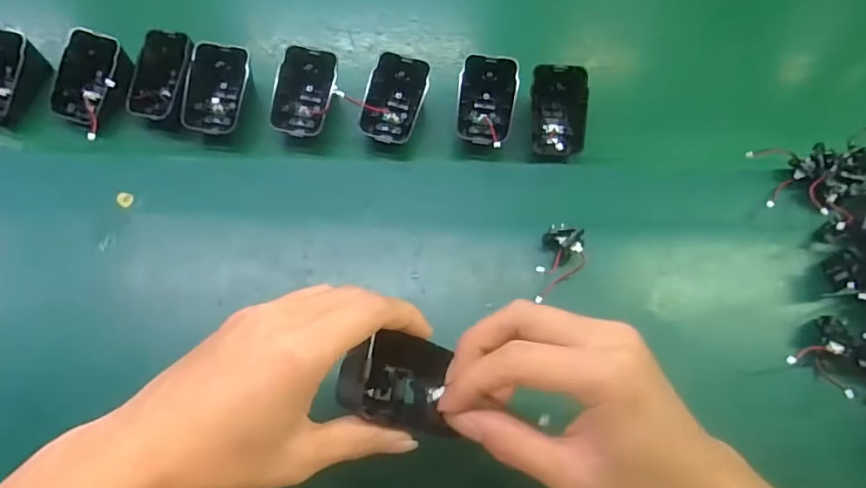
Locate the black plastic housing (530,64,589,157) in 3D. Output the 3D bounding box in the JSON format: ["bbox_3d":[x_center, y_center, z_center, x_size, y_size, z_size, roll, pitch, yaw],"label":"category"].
[{"bbox_3d":[0.099,-0.105,0.417,0.043,0.022,0.070,3,104,7],"label":"black plastic housing"}]

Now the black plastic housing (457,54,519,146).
[{"bbox_3d":[0.042,-0.113,0.416,0.044,0.018,0.069,9,93,5],"label":"black plastic housing"}]

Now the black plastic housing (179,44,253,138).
[{"bbox_3d":[-0.168,-0.116,0.413,0.047,0.049,0.064,9,65,5],"label":"black plastic housing"}]

